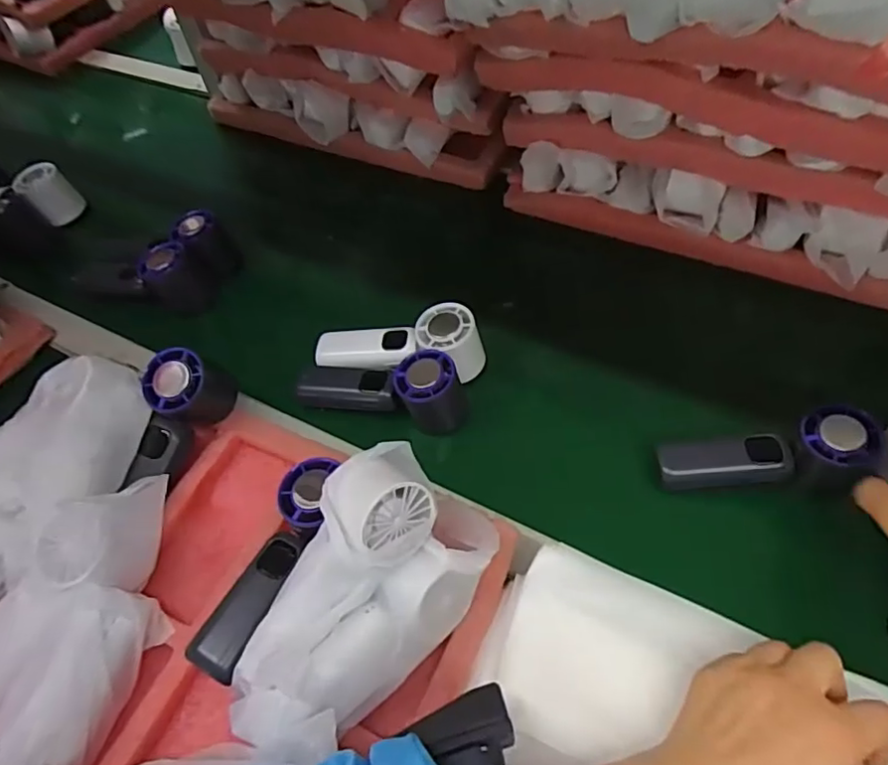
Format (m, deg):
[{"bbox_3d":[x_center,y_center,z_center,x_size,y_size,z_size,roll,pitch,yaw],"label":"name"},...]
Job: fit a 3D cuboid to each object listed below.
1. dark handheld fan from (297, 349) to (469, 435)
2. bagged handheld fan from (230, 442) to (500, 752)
[{"bbox_3d":[-0.057,0.012,0.517,0.147,0.068,0.045,0,54,20],"label":"dark handheld fan"},{"bbox_3d":[-0.053,0.128,0.349,0.103,0.067,0.179,28,62,22],"label":"bagged handheld fan"}]

